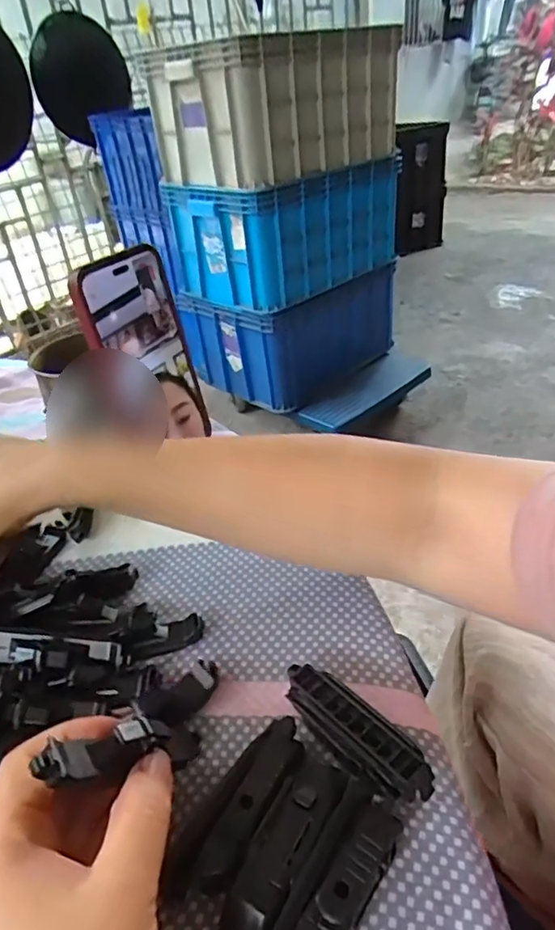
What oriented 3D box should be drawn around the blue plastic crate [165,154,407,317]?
[{"bbox_3d":[0.033,-0.713,1.717,0.429,0.291,0.604,27,47,37],"label":"blue plastic crate"}]

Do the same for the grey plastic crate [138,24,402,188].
[{"bbox_3d":[0.008,-1.025,1.656,0.442,0.311,0.649,27,47,37],"label":"grey plastic crate"}]

